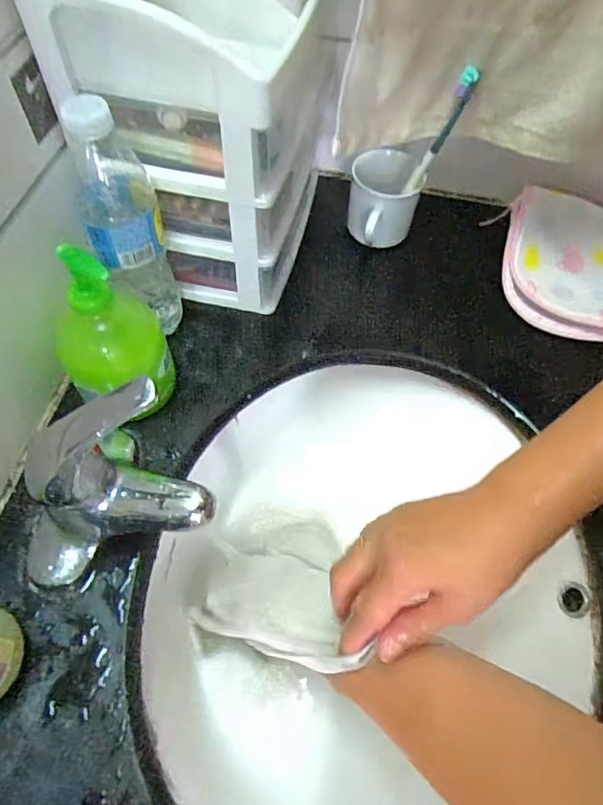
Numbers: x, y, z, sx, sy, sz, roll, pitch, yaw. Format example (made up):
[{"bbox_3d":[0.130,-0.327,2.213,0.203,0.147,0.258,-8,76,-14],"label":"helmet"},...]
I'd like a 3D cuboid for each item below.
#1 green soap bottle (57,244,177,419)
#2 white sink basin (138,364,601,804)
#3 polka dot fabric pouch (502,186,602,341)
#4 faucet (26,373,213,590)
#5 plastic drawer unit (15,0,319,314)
[{"bbox_3d":[-0.149,-0.046,0.399,0.082,0.159,0.067,-19,63,-13],"label":"green soap bottle"},{"bbox_3d":[0.046,0.164,0.475,0.381,0.143,0.441,-9,61,-8],"label":"white sink basin"},{"bbox_3d":[0.302,-0.149,0.539,0.170,0.047,0.167,18,61,8],"label":"polka dot fabric pouch"},{"bbox_3d":[-0.137,0.062,0.349,0.133,0.151,0.068,-14,62,-10],"label":"faucet"},{"bbox_3d":[-0.084,-0.229,0.451,0.170,0.275,0.151,20,61,9],"label":"plastic drawer unit"}]

